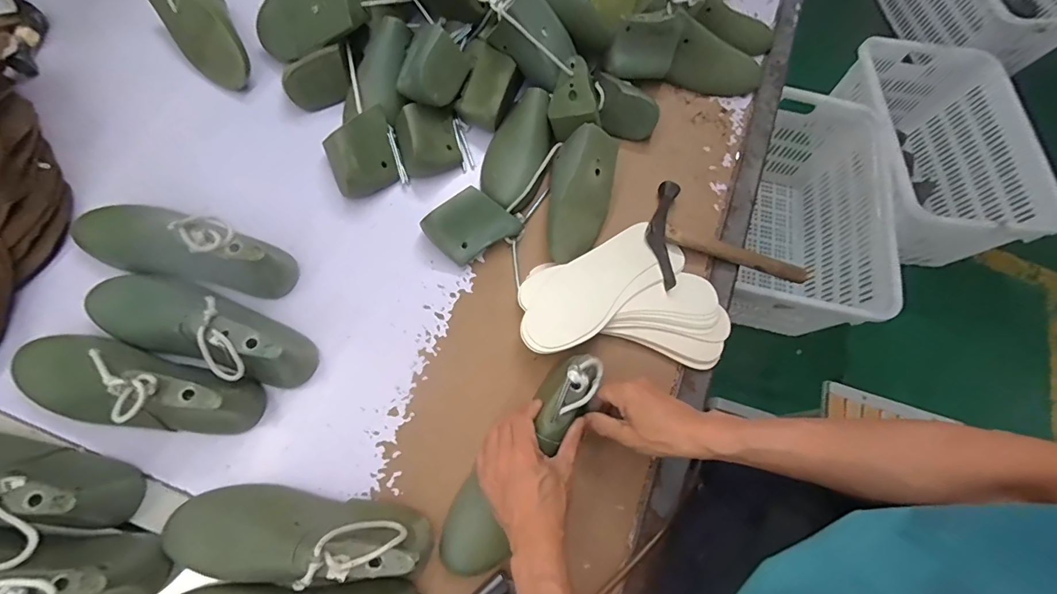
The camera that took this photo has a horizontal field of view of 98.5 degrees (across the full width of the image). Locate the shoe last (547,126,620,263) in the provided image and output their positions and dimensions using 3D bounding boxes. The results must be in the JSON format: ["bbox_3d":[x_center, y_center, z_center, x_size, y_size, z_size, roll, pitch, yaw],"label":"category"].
[{"bbox_3d":[0.071,-0.135,0.591,0.085,0.058,0.178,9,70,-3],"label":"shoe last"}]

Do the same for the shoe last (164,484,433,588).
[{"bbox_3d":[-0.221,0.229,0.429,0.250,0.090,0.078,9,70,-3],"label":"shoe last"}]

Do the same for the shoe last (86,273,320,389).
[{"bbox_3d":[-0.364,0.027,0.497,0.261,0.093,0.086,19,70,1],"label":"shoe last"}]

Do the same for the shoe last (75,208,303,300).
[{"bbox_3d":[-0.399,-0.059,0.516,0.254,0.091,0.071,16,70,0],"label":"shoe last"}]

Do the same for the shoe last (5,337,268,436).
[{"bbox_3d":[-0.415,0.089,0.463,0.262,0.101,0.083,12,70,-2],"label":"shoe last"}]

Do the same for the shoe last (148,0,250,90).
[{"bbox_3d":[-0.443,-0.369,0.629,0.084,0.074,0.172,-37,78,-17],"label":"shoe last"}]

